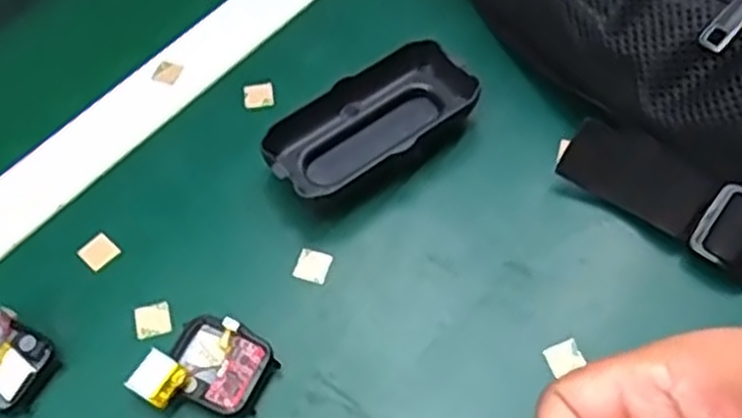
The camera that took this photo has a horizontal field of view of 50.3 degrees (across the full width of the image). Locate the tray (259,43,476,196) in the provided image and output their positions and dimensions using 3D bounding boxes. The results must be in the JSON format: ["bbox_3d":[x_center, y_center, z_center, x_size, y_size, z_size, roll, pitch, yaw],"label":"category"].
[{"bbox_3d":[0.000,-0.042,0.404,0.109,0.028,0.056,-35,64,-17],"label":"tray"}]

